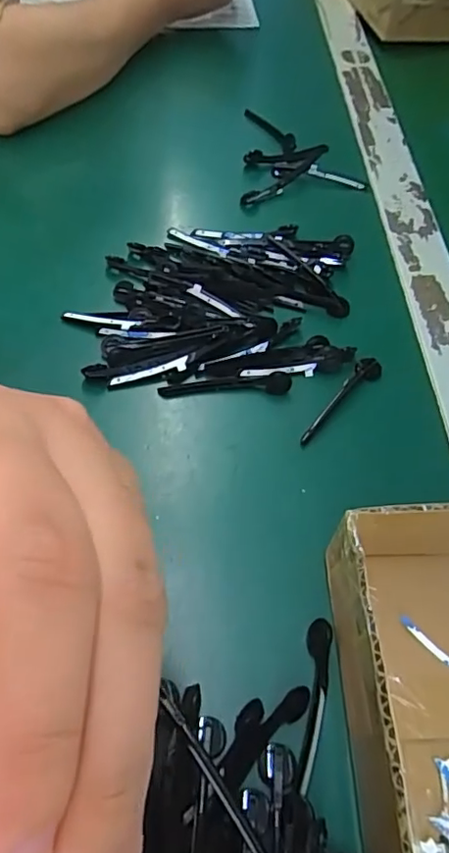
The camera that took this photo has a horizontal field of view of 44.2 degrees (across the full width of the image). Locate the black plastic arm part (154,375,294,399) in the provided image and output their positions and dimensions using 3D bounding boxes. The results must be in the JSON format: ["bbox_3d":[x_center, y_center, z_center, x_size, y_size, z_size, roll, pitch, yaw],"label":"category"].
[{"bbox_3d":[0.001,-0.022,0.315,0.074,0.004,0.012,-4,58,-5],"label":"black plastic arm part"}]

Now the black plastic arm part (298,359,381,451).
[{"bbox_3d":[0.066,-0.014,0.314,0.013,0.005,0.073,35,62,18],"label":"black plastic arm part"}]

